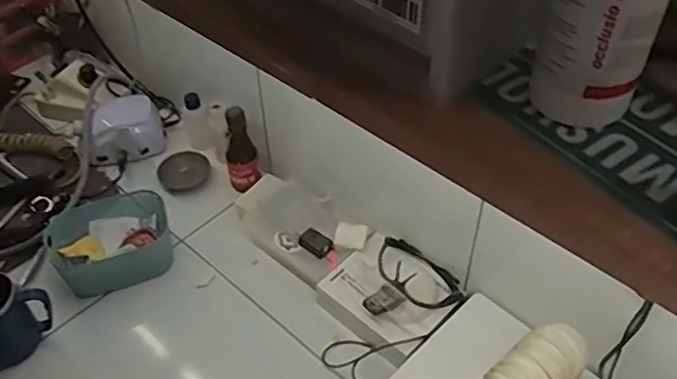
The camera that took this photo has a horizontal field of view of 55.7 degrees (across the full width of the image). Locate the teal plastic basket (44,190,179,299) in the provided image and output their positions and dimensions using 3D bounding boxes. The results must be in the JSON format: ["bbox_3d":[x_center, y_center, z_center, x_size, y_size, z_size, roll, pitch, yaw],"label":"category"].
[{"bbox_3d":[-0.332,0.077,0.943,0.167,0.070,0.128,-25,50,-21],"label":"teal plastic basket"}]

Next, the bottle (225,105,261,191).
[{"bbox_3d":[-0.159,-0.064,1.040,0.052,0.145,0.049,-8,46,-7],"label":"bottle"}]

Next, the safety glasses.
[{"bbox_3d":[0.104,0.119,0.901,0.073,0.039,0.136,-31,53,-26],"label":"safety glasses"}]

